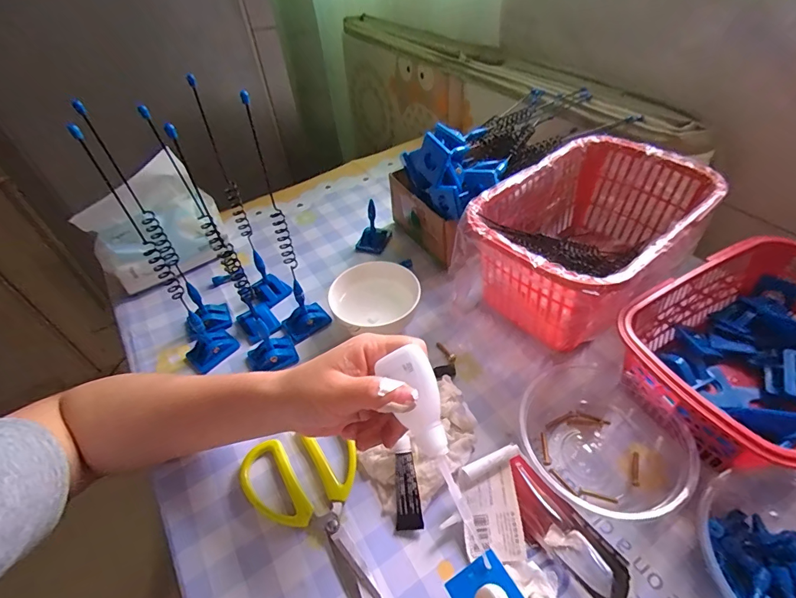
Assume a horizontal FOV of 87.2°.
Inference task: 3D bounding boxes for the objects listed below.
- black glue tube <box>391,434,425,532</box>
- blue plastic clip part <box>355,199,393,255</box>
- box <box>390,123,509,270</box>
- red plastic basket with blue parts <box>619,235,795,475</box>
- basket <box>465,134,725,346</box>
[{"bbox_3d":[0.006,0.137,0.310,0.019,0.008,0.061,-5,73,1],"label":"black glue tube"},{"bbox_3d":[-0.032,-0.088,0.517,0.036,0.049,0.040,11,49,15],"label":"blue plastic clip part"},{"bbox_3d":[0.055,-0.127,0.485,0.101,0.135,0.132,-22,49,-15],"label":"box"},{"bbox_3d":[0.295,0.043,0.340,0.209,0.078,0.147,-23,49,-16],"label":"red plastic basket with blue parts"},{"bbox_3d":[0.185,-0.054,0.419,0.223,0.111,0.154,-34,52,-24],"label":"basket"}]

